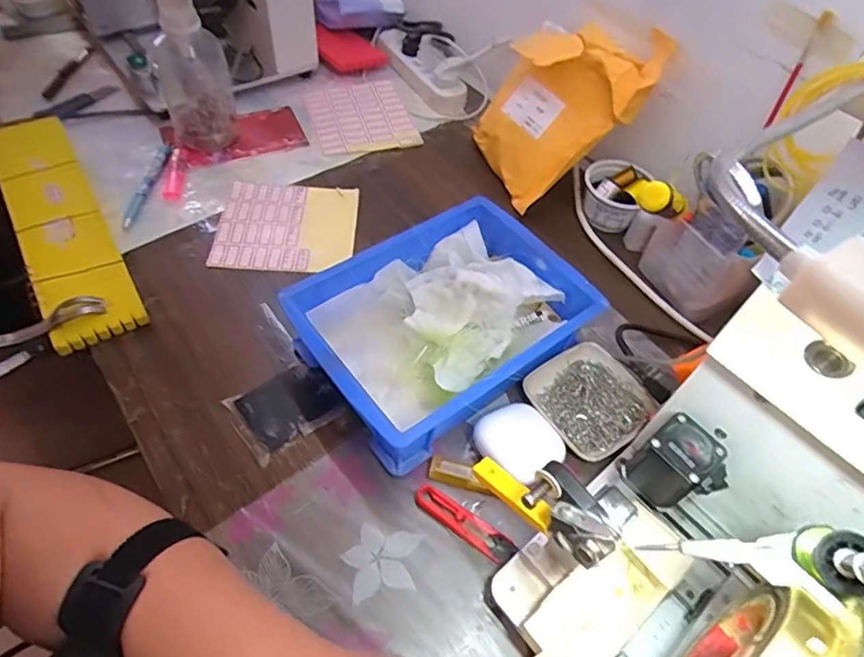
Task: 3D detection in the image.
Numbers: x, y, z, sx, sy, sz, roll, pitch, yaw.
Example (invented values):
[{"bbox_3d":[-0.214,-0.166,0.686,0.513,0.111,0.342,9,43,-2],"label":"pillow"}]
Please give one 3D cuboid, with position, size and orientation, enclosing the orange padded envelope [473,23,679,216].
[{"bbox_3d":[0.141,-0.262,0.626,0.150,0.227,0.048,54,34,10],"label":"orange padded envelope"}]

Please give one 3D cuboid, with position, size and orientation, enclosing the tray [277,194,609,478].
[{"bbox_3d":[0.017,-0.006,0.510,0.248,0.068,0.182,-29,61,-24],"label":"tray"}]

